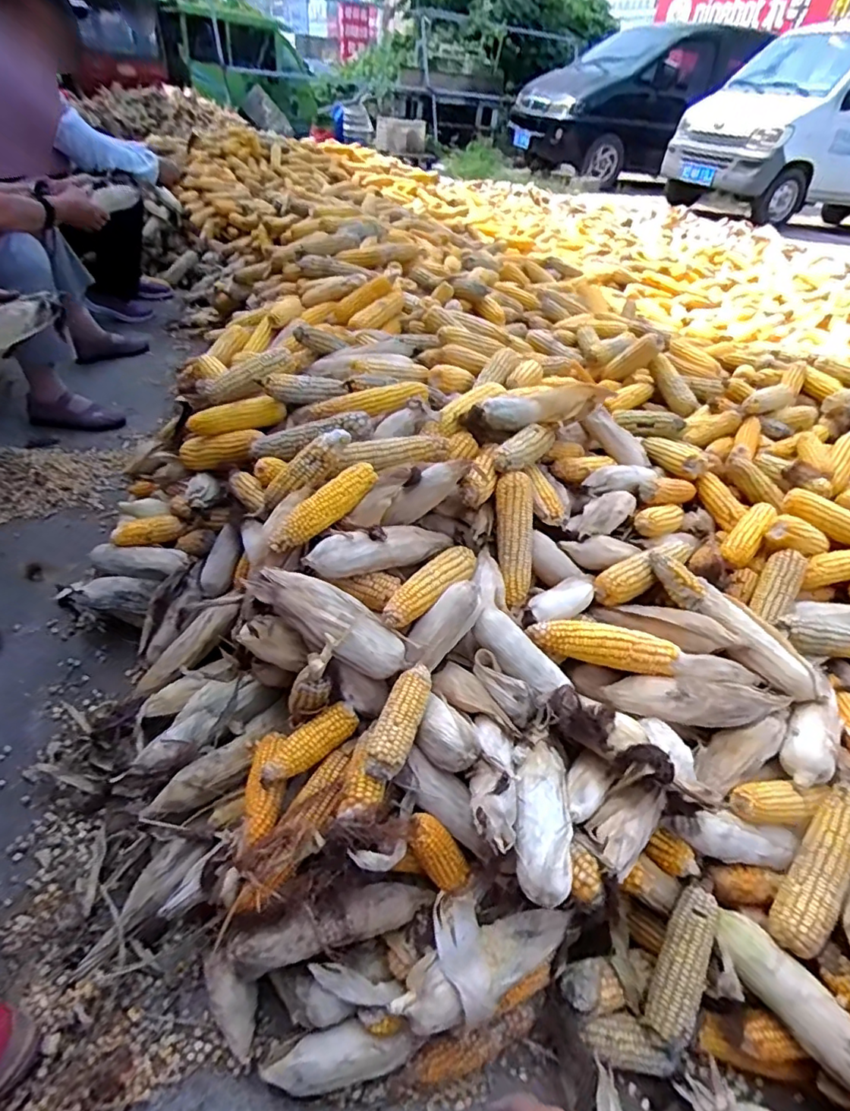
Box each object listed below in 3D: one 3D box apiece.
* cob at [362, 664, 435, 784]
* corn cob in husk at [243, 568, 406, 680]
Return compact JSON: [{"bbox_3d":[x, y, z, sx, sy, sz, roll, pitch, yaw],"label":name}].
[{"bbox_3d":[-0.027,0.183,0.608,0.041,0.046,0.131,16,43,12],"label":"cob"},{"bbox_3d":[-0.113,0.075,0.649,0.204,0.046,0.060,32,45,2],"label":"corn cob in husk"}]

